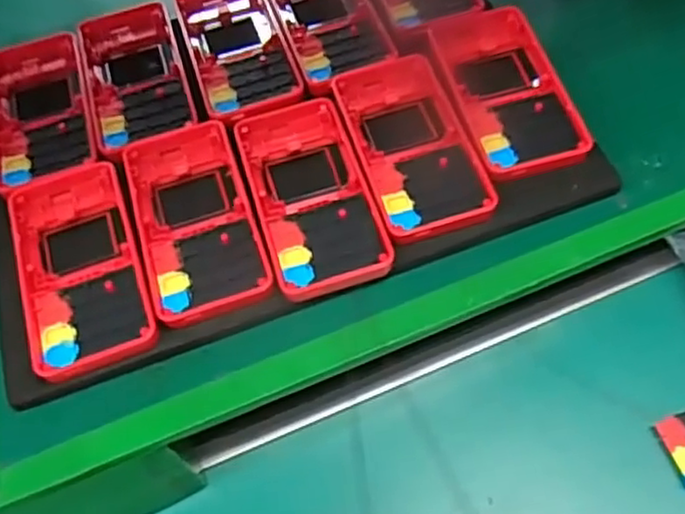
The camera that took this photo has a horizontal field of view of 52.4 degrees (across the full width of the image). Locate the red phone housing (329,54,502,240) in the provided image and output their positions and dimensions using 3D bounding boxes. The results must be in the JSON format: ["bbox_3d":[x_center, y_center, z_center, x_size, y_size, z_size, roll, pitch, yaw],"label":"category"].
[{"bbox_3d":[0.039,-0.067,0.403,0.062,0.007,0.126,-15,56,-5],"label":"red phone housing"}]

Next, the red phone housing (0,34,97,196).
[{"bbox_3d":[-0.193,-0.096,0.446,0.063,0.017,0.121,-18,56,-7],"label":"red phone housing"}]

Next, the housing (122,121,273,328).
[{"bbox_3d":[-0.083,-0.022,0.388,0.061,0.013,0.126,-17,56,-7],"label":"housing"}]

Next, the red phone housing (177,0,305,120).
[{"bbox_3d":[-0.070,-0.141,0.462,0.061,0.013,0.125,-16,56,-6],"label":"red phone housing"}]

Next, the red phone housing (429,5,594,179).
[{"bbox_3d":[0.097,-0.104,0.419,0.062,0.011,0.128,-13,56,-4],"label":"red phone housing"}]

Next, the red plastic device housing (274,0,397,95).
[{"bbox_3d":[-0.010,-0.164,0.475,0.064,0.011,0.135,-15,56,-5],"label":"red plastic device housing"}]

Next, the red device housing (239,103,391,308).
[{"bbox_3d":[-0.019,-0.038,0.394,0.061,0.015,0.129,-16,56,-6],"label":"red device housing"}]

